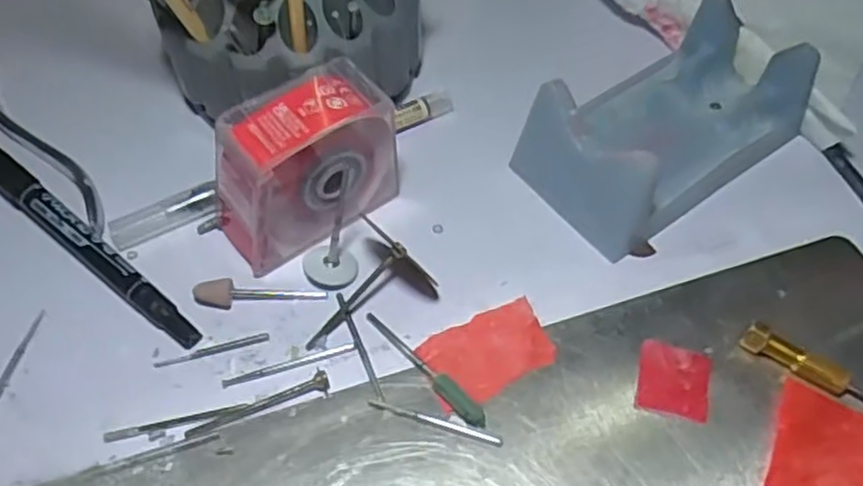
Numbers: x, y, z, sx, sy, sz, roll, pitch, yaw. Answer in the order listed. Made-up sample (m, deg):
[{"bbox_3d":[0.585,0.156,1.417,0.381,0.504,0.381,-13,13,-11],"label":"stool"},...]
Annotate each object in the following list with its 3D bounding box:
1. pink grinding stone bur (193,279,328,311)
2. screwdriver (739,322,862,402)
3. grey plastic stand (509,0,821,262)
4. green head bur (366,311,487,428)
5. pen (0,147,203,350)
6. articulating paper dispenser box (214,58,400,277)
[{"bbox_3d":[-0.060,0.018,0.247,0.044,0.007,0.009,2,55,1],"label":"pink grinding stone bur"},{"bbox_3d":[0.130,0.044,0.226,0.063,0.009,0.007,25,59,16],"label":"screwdriver"},{"bbox_3d":[0.091,-0.049,0.272,0.104,0.041,0.061,-34,62,-21],"label":"grey plastic stand"},{"bbox_3d":[-0.003,0.040,0.232,0.007,0.006,0.054,-38,64,-22],"label":"green head bur"},{"bbox_3d":[-0.134,-0.006,0.260,0.138,0.013,0.011,33,62,21],"label":"pen"},{"bbox_3d":[-0.044,-0.027,0.251,0.066,0.052,0.030,-36,62,-22],"label":"articulating paper dispenser box"}]

